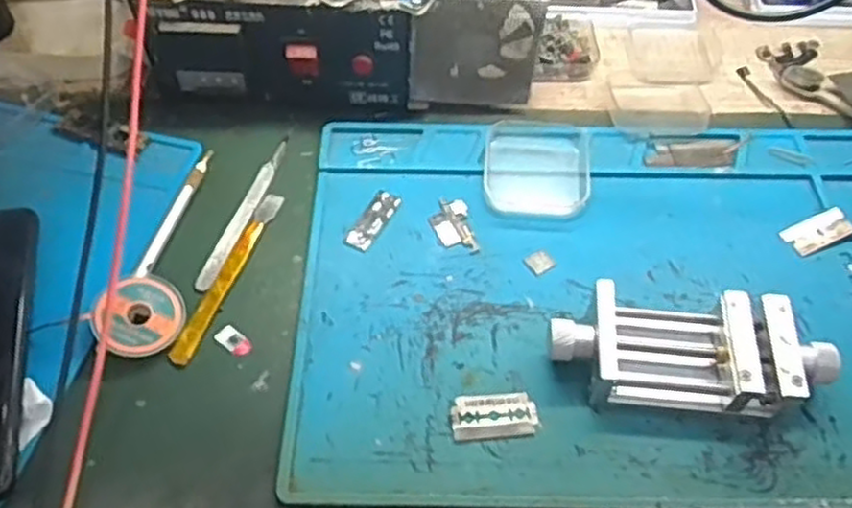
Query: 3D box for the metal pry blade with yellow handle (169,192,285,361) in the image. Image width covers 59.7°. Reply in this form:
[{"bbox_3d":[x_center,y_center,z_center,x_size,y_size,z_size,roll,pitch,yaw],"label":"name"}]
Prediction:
[{"bbox_3d":[-0.111,0.010,0.420,0.012,0.004,0.118,17,57,9],"label":"metal pry blade with yellow handle"}]

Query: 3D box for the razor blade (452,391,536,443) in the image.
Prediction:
[{"bbox_3d":[0.034,0.079,0.366,0.042,0.004,0.023,-4,56,-5],"label":"razor blade"}]

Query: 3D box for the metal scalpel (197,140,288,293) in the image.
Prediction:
[{"bbox_3d":[-0.109,-0.027,0.447,0.013,0.005,0.121,14,56,8],"label":"metal scalpel"}]

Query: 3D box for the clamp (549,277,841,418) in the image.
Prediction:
[{"bbox_3d":[0.129,0.047,0.368,0.130,0.033,0.052,7,54,4],"label":"clamp"}]

